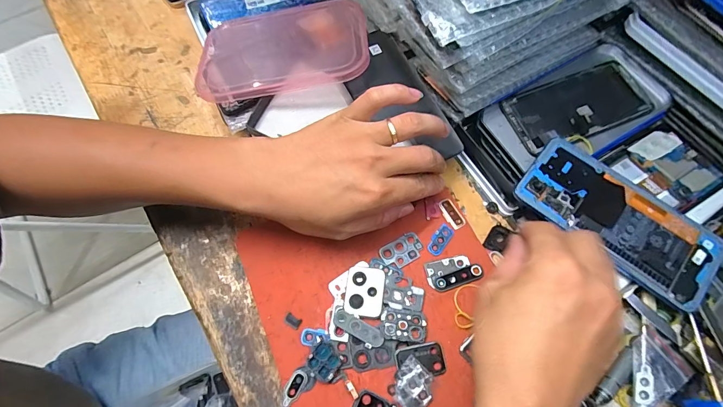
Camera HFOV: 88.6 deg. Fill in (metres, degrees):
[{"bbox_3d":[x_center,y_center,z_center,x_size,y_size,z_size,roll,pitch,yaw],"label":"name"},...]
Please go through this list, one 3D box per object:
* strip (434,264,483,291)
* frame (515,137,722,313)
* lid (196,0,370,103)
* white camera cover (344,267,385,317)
[{"bbox_3d":[0.083,0.064,0.317,0.041,0.004,0.014,-17,67,-7],"label":"strip"},{"bbox_3d":[0.208,0.013,0.302,0.153,0.015,0.069,40,72,16],"label":"frame"},{"bbox_3d":[-0.082,-0.158,0.381,0.172,0.017,0.127,-10,59,4],"label":"lid"},{"bbox_3d":[0.003,0.074,0.311,0.032,0.005,0.040,5,66,2],"label":"white camera cover"}]

